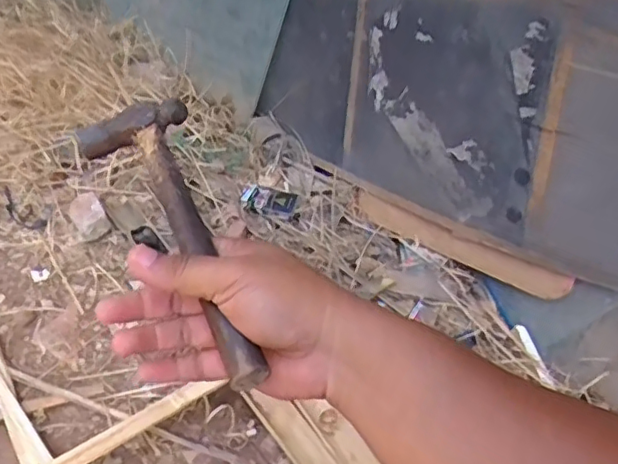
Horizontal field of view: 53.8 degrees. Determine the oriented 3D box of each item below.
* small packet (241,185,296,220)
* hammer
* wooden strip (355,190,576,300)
[{"bbox_3d":[-0.077,-0.060,1.177,0.104,0.030,0.061,12,43,11],"label":"small packet"},{"bbox_3d":[-0.082,-0.002,0.380,0.073,0.025,0.230,-17,53,-21],"label":"hammer"},{"bbox_3d":[0.233,0.016,1.026,0.019,0.063,0.416,-30,39,-31],"label":"wooden strip"}]

